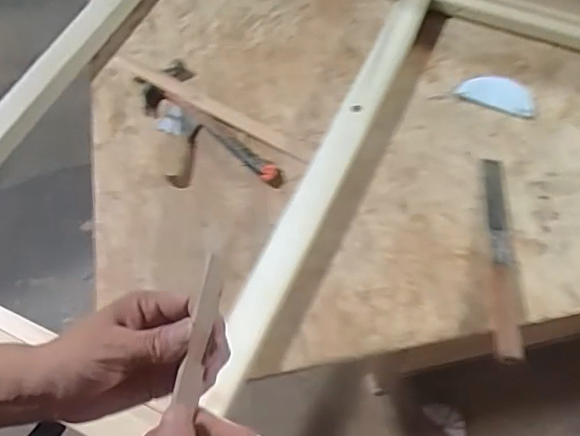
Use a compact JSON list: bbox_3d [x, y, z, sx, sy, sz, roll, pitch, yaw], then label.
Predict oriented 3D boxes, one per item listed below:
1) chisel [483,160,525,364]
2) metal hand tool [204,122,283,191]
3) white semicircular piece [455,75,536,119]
[{"bbox_3d":[0.270,0.038,0.723,0.033,0.024,0.286,3,61,4],"label":"chisel"},{"bbox_3d":[-0.068,-0.096,0.824,0.154,0.012,0.028,40,70,21],"label":"metal hand tool"},{"bbox_3d":[0.317,-0.191,0.860,0.114,0.004,0.066,18,63,12],"label":"white semicircular piece"}]

